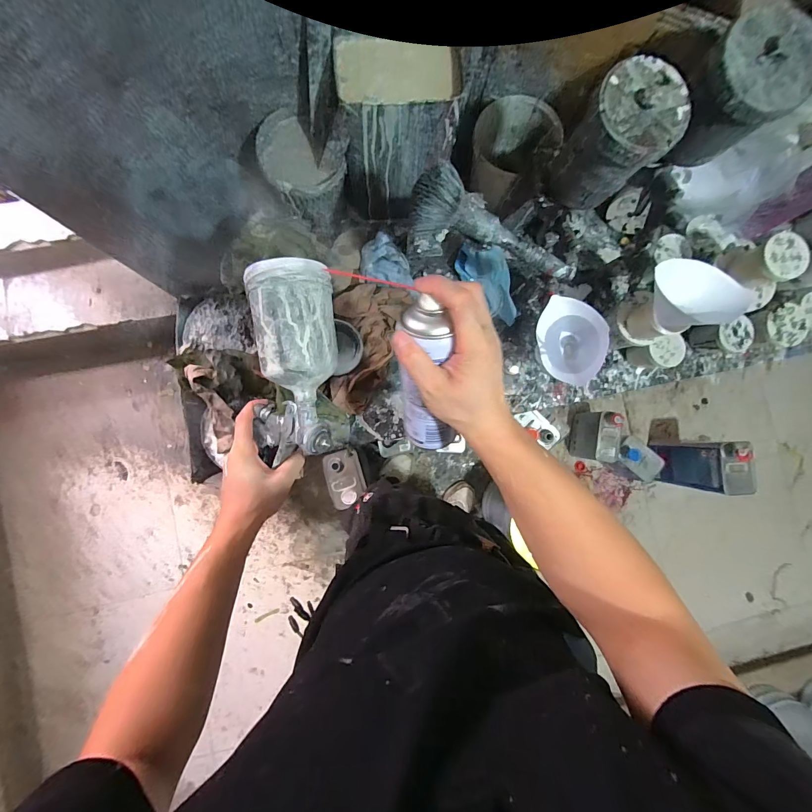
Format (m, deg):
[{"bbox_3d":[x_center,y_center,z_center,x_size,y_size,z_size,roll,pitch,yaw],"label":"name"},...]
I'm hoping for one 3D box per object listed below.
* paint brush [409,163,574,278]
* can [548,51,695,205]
[{"bbox_3d":[0.119,-0.221,0.466,0.240,0.053,0.067,17,87,-21],"label":"paint brush"},{"bbox_3d":[0.241,-0.302,0.421,0.094,0.127,0.091,0,87,-3],"label":"can"}]

